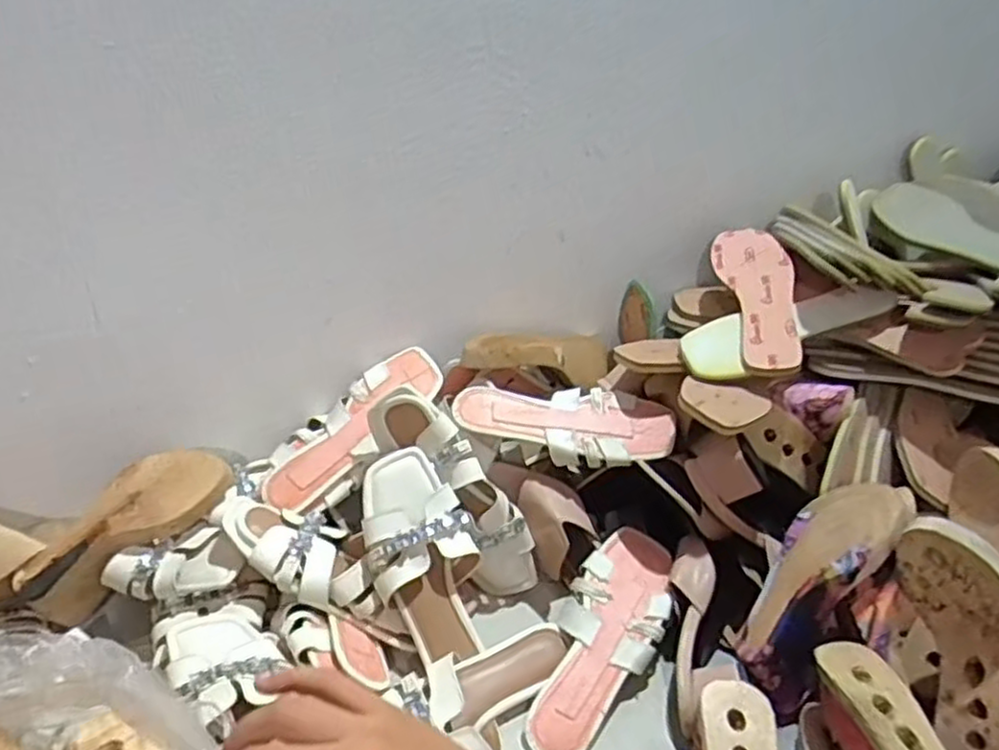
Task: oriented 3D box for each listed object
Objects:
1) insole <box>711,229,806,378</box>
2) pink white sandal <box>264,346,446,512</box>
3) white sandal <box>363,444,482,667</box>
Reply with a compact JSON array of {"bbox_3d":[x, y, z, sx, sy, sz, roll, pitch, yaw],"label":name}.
[{"bbox_3d":[0.295,-0.092,0.843,0.076,0.013,0.240,-10,47,11],"label":"insole"},{"bbox_3d":[-0.161,0.055,0.819,0.232,0.034,0.084,-45,48,-16],"label":"pink white sandal"},{"bbox_3d":[-0.073,0.173,0.719,0.097,0.203,0.048,-13,-9,-28],"label":"white sandal"}]

